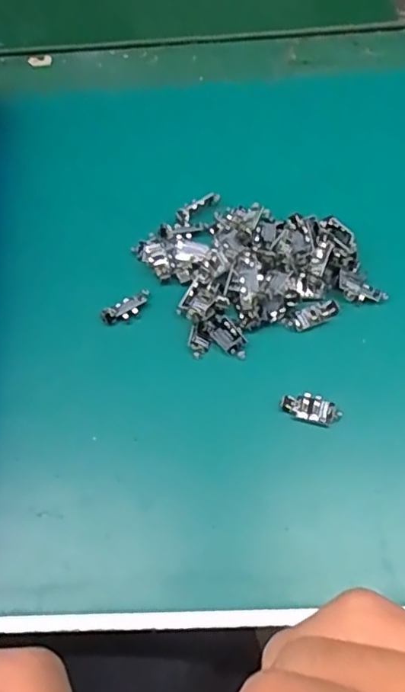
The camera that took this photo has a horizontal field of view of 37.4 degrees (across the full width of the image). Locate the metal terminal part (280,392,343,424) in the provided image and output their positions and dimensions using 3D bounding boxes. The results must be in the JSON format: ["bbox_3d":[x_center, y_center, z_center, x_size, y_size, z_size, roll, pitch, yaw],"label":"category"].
[{"bbox_3d":[0.050,0.028,0.275,0.026,0.004,0.012,10,63,9],"label":"metal terminal part"}]

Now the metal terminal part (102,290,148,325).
[{"bbox_3d":[-0.038,-0.020,0.304,0.027,0.007,0.008,-36,66,-14],"label":"metal terminal part"}]

